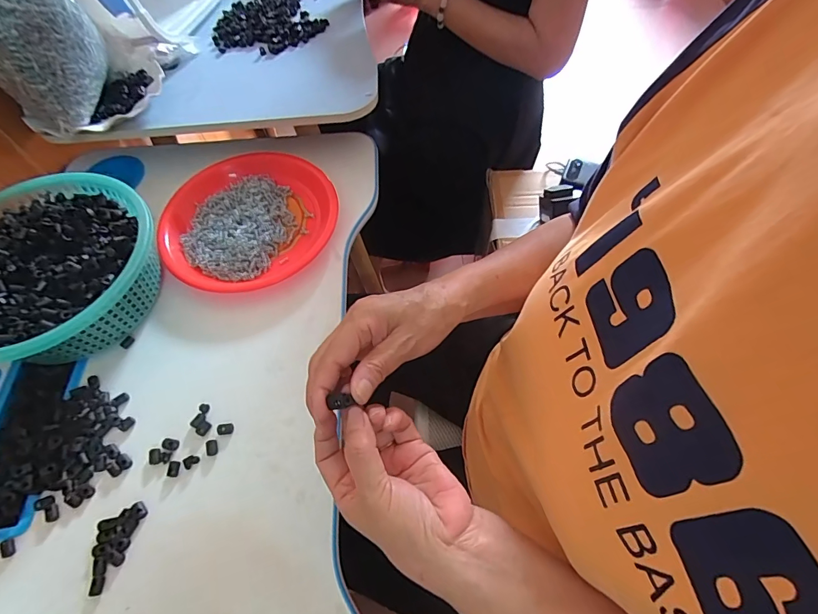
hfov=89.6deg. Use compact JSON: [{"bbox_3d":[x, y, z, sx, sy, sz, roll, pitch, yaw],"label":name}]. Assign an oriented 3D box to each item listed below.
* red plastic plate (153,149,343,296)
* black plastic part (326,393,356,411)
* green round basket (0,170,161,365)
[{"bbox_3d":[-0.211,-0.118,0.541,0.221,0.025,0.220,-1,61,2],"label":"red plastic plate"},{"bbox_3d":[-0.046,0.063,0.280,0.019,0.007,0.009,-15,62,-5],"label":"black plastic part"},{"bbox_3d":[-0.410,-0.035,0.471,0.218,0.080,0.235,-1,61,2],"label":"green round basket"}]

